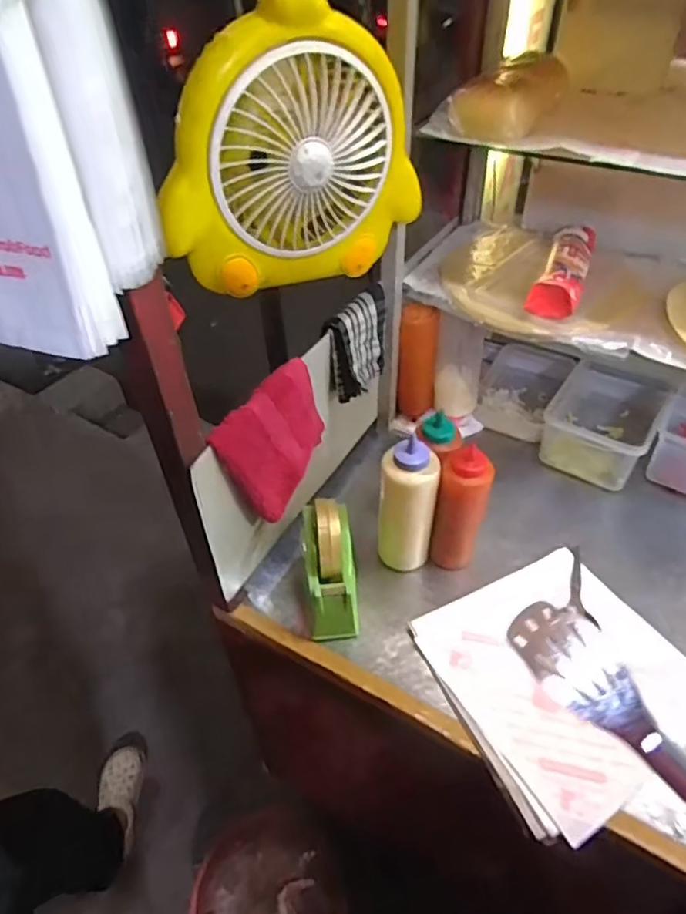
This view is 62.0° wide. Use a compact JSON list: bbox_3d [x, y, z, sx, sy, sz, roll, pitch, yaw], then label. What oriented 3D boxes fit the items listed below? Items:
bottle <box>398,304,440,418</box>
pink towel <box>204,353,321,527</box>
[{"bbox_3d":[0.118,-0.153,0.884,0.057,0.198,0.048,5,46,7],"label":"bottle"},{"bbox_3d":[-0.077,-0.016,0.652,0.037,0.145,0.159,16,48,17],"label":"pink towel"}]

